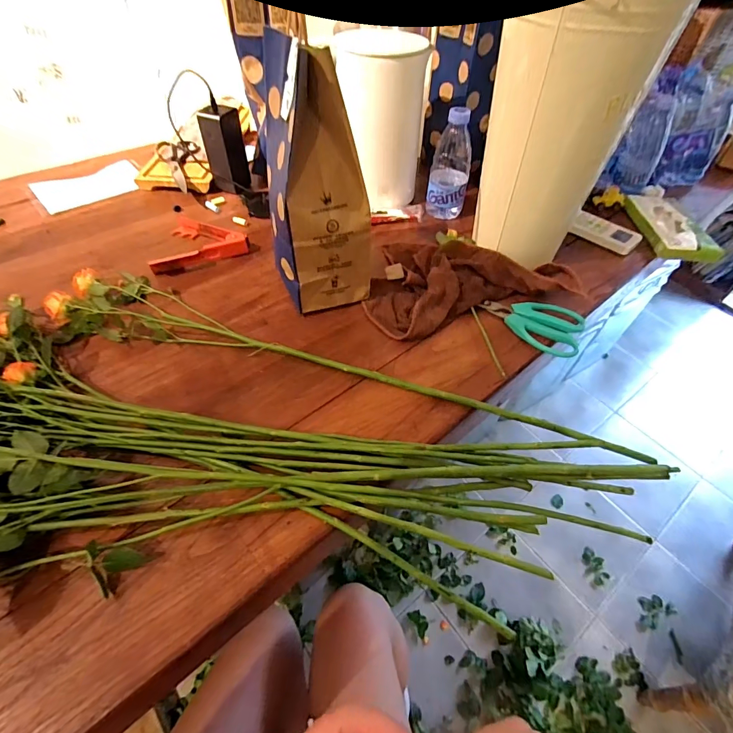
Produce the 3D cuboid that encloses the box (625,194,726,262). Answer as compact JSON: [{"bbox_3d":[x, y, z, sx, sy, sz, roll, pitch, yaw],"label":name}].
[{"bbox_3d":[0.510,-0.234,0.667,0.086,0.030,0.170,2,51,-2],"label":"box"}]

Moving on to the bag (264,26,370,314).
[{"bbox_3d":[-0.063,-0.202,0.464,0.111,0.260,0.118,-14,52,-13],"label":"bag"}]

